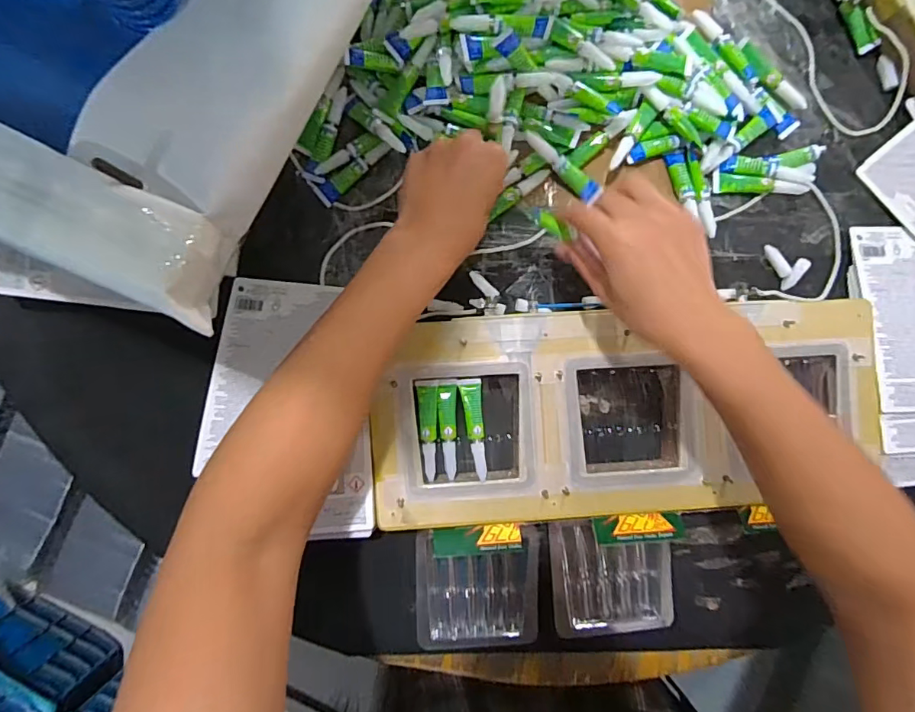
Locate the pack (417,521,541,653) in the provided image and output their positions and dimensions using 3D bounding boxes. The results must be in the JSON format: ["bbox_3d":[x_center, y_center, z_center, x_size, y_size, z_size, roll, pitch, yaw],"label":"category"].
[{"bbox_3d":[0.017,0.196,0.429,0.102,0.026,0.114,-1,101,-3],"label":"pack"}]

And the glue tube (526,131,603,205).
[{"bbox_3d":[0.089,-0.164,0.430,0.077,0.009,0.019,37,88,-14],"label":"glue tube"}]

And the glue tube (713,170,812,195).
[{"bbox_3d":[0.275,-0.156,0.454,0.084,0.014,0.019,1,89,-2],"label":"glue tube"}]

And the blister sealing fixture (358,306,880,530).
[{"bbox_3d":[0.121,0.050,0.430,0.384,0.036,0.175,-3,89,-2],"label":"blister sealing fixture"}]

